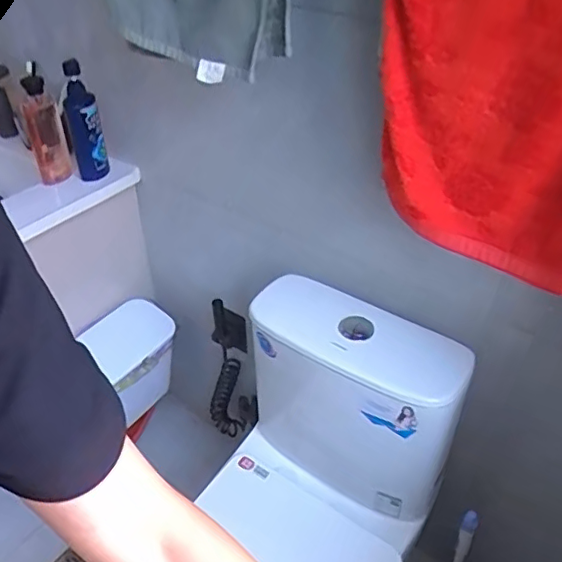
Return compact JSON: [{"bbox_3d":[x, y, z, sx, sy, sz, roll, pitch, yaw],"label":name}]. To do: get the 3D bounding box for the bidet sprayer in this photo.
[{"bbox_3d":[-0.116,0.240,1.388,0.143,0.425,0.066,24,45,28],"label":"bidet sprayer"}]

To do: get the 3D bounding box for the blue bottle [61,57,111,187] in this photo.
[{"bbox_3d":[-0.393,-0.305,1.122,0.065,0.229,0.064,-13,40,-16],"label":"blue bottle"}]

